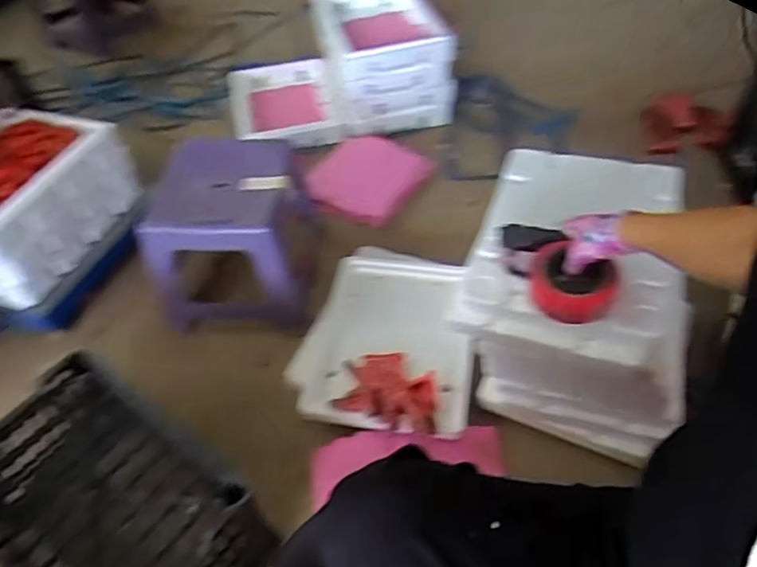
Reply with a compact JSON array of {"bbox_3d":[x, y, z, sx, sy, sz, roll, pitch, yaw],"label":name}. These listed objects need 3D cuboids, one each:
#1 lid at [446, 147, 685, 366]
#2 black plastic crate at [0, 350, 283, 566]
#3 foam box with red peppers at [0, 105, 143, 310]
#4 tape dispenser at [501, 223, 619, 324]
[{"bbox_3d":[0.284,-0.065,0.835,0.268,0.067,0.349,12,52,20],"label":"lid"},{"bbox_3d":[-0.352,0.309,0.772,0.375,0.191,0.246,29,57,25],"label":"black plastic crate"},{"bbox_3d":[-0.722,-0.170,1.126,0.291,0.187,0.366,9,50,13],"label":"foam box with red peppers"},{"bbox_3d":[0.232,-0.018,0.761,0.079,0.064,0.159,-28,53,-19],"label":"tape dispenser"}]

